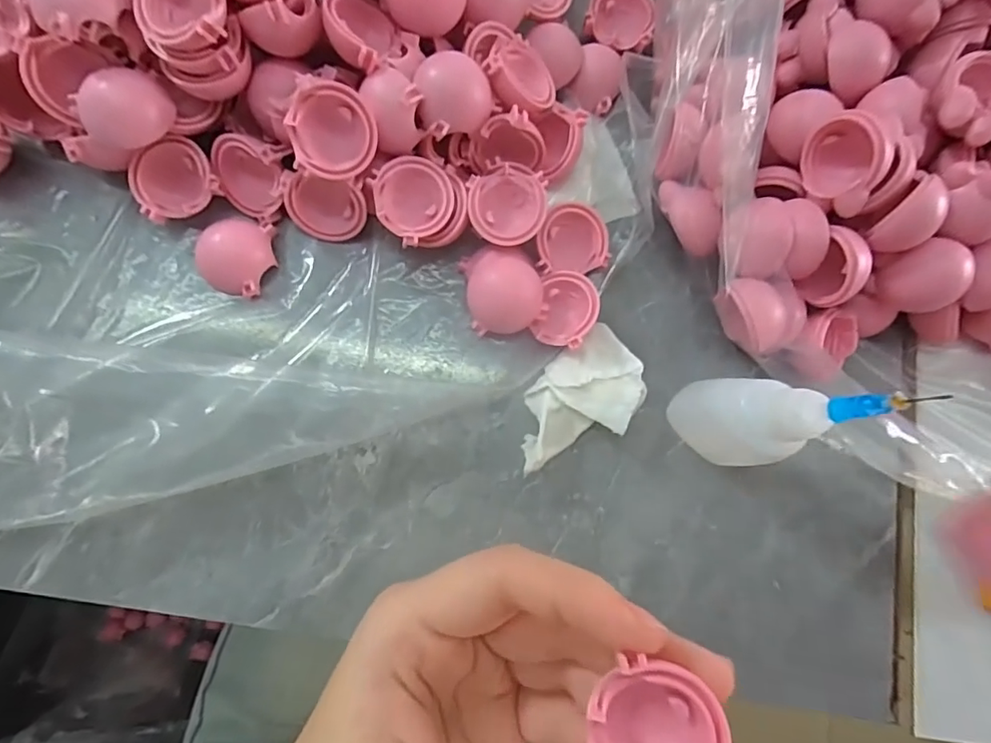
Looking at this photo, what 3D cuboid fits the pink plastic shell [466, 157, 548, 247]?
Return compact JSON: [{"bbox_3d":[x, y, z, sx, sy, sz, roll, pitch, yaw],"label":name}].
[{"bbox_3d":[0.004,-0.065,0.197,0.029,0.011,0.031,0,86,-4],"label":"pink plastic shell"}]

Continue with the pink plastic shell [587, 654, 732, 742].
[{"bbox_3d":[0.035,0.078,0.112,0.027,0.013,0.028,0,86,-4],"label":"pink plastic shell"}]

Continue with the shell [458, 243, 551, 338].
[{"bbox_3d":[0.003,-0.032,0.202,0.030,0.013,0.033,-8,82,-9],"label":"shell"}]

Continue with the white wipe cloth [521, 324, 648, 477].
[{"bbox_3d":[0.031,0.012,0.198,0.058,0.016,0.036,-38,87,-12],"label":"white wipe cloth"}]

